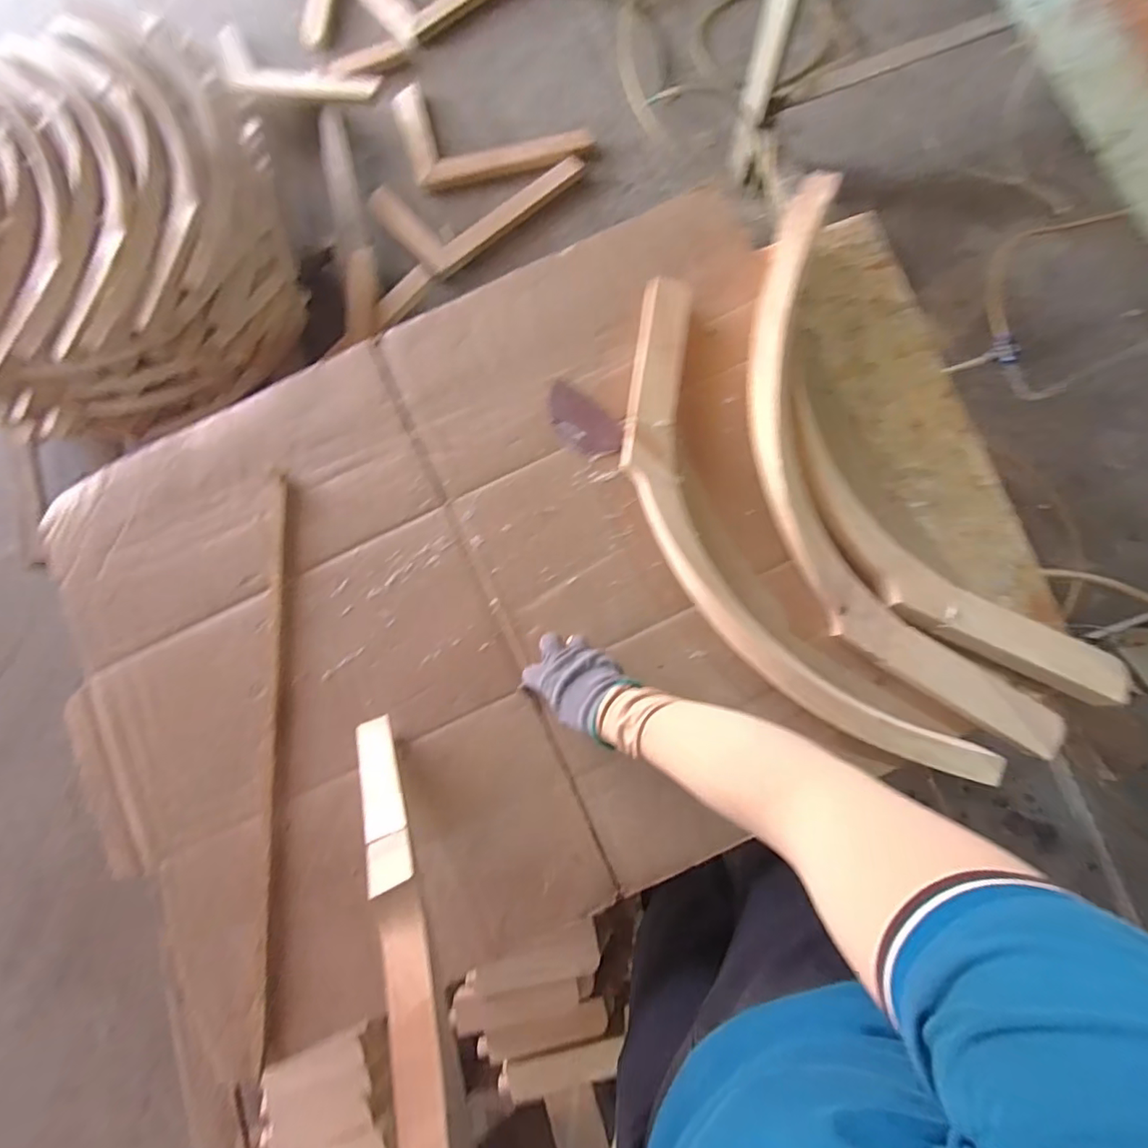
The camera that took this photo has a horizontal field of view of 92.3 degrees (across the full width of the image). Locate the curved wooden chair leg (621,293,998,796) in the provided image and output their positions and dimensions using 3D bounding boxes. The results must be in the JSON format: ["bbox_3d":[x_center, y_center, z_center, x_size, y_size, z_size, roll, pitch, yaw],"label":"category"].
[{"bbox_3d":[0.188,-0.037,0.602,0.170,0.041,0.608,-28,81,-1],"label":"curved wooden chair leg"}]

